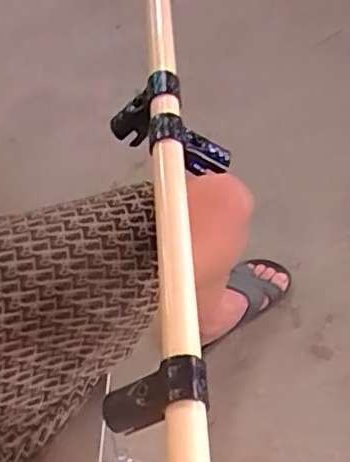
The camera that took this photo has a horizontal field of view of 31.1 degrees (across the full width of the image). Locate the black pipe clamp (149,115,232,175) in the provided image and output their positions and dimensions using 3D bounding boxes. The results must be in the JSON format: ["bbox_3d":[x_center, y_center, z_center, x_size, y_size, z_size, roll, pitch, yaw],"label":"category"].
[{"bbox_3d":[0.015,-0.077,0.585,0.084,0.030,0.033,29,51,-21],"label":"black pipe clamp"}]

